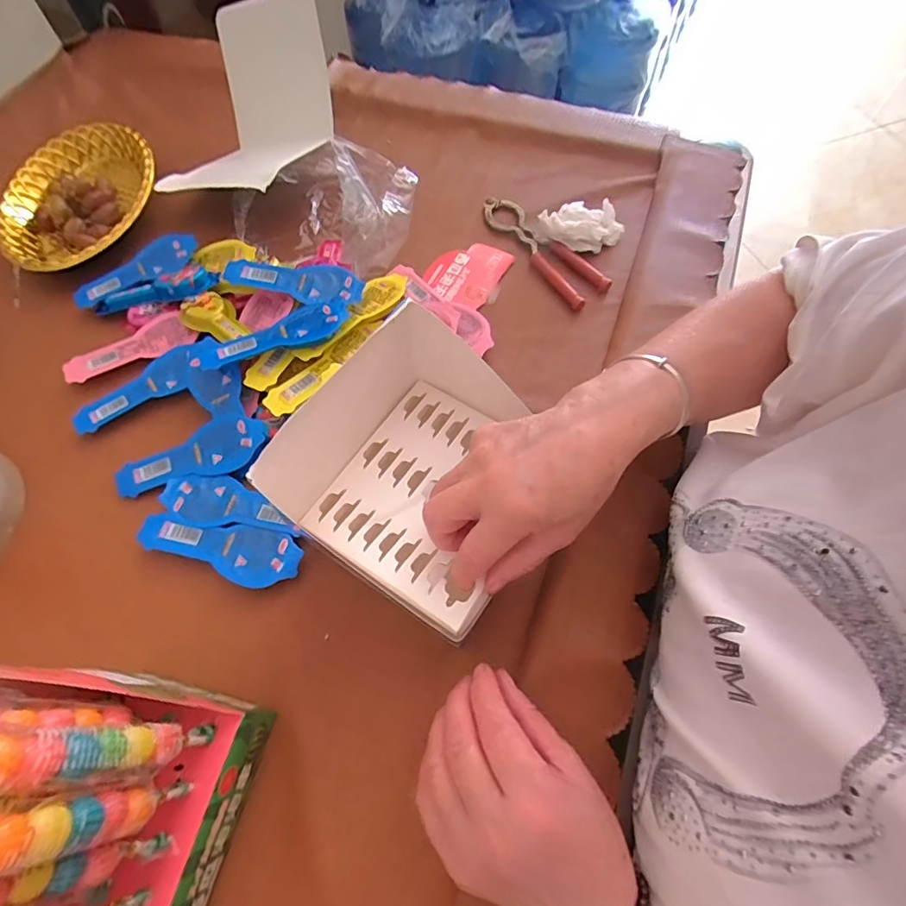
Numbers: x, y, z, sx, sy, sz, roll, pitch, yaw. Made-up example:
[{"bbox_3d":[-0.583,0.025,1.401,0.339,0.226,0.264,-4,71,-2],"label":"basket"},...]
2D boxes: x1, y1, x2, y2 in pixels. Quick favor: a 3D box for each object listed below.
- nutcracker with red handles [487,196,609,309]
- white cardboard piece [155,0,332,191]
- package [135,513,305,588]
[{"bbox_3d":[0.085,-0.208,0.496,0.047,0.012,0.165,-35,67,-14],"label":"nutcracker with red handles"},{"bbox_3d":[-0.214,-0.360,0.512,0.153,0.131,0.177,13,65,8],"label":"white cardboard piece"},{"bbox_3d":[-0.174,0.070,0.368,0.126,0.013,0.041,13,65,9],"label":"package"}]

